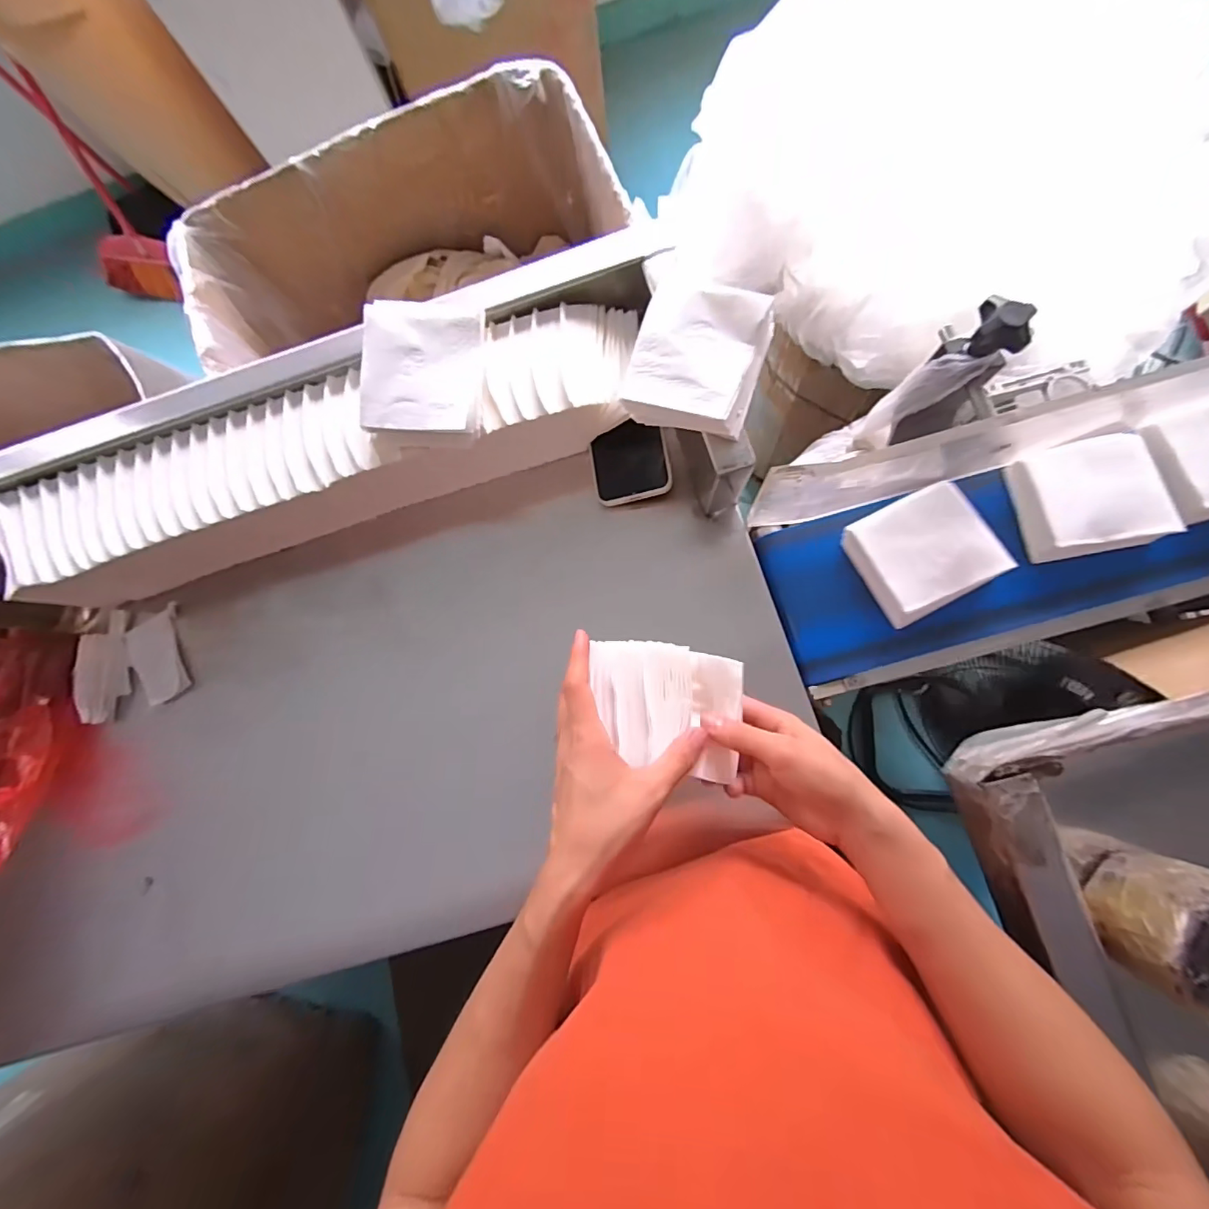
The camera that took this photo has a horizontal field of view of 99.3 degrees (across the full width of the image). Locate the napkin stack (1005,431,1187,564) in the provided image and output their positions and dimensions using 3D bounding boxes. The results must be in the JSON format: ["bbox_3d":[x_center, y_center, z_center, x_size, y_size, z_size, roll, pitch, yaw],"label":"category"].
[{"bbox_3d":[0.411,-0.092,0.436,0.093,0.039,0.095,-11,81,4],"label":"napkin stack"}]

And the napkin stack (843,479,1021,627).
[{"bbox_3d":[0.276,-0.045,0.446,0.096,0.042,0.097,-27,81,1],"label":"napkin stack"}]

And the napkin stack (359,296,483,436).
[{"bbox_3d":[-0.143,-0.191,0.409,0.091,0.022,0.110,1,89,-2],"label":"napkin stack"}]

